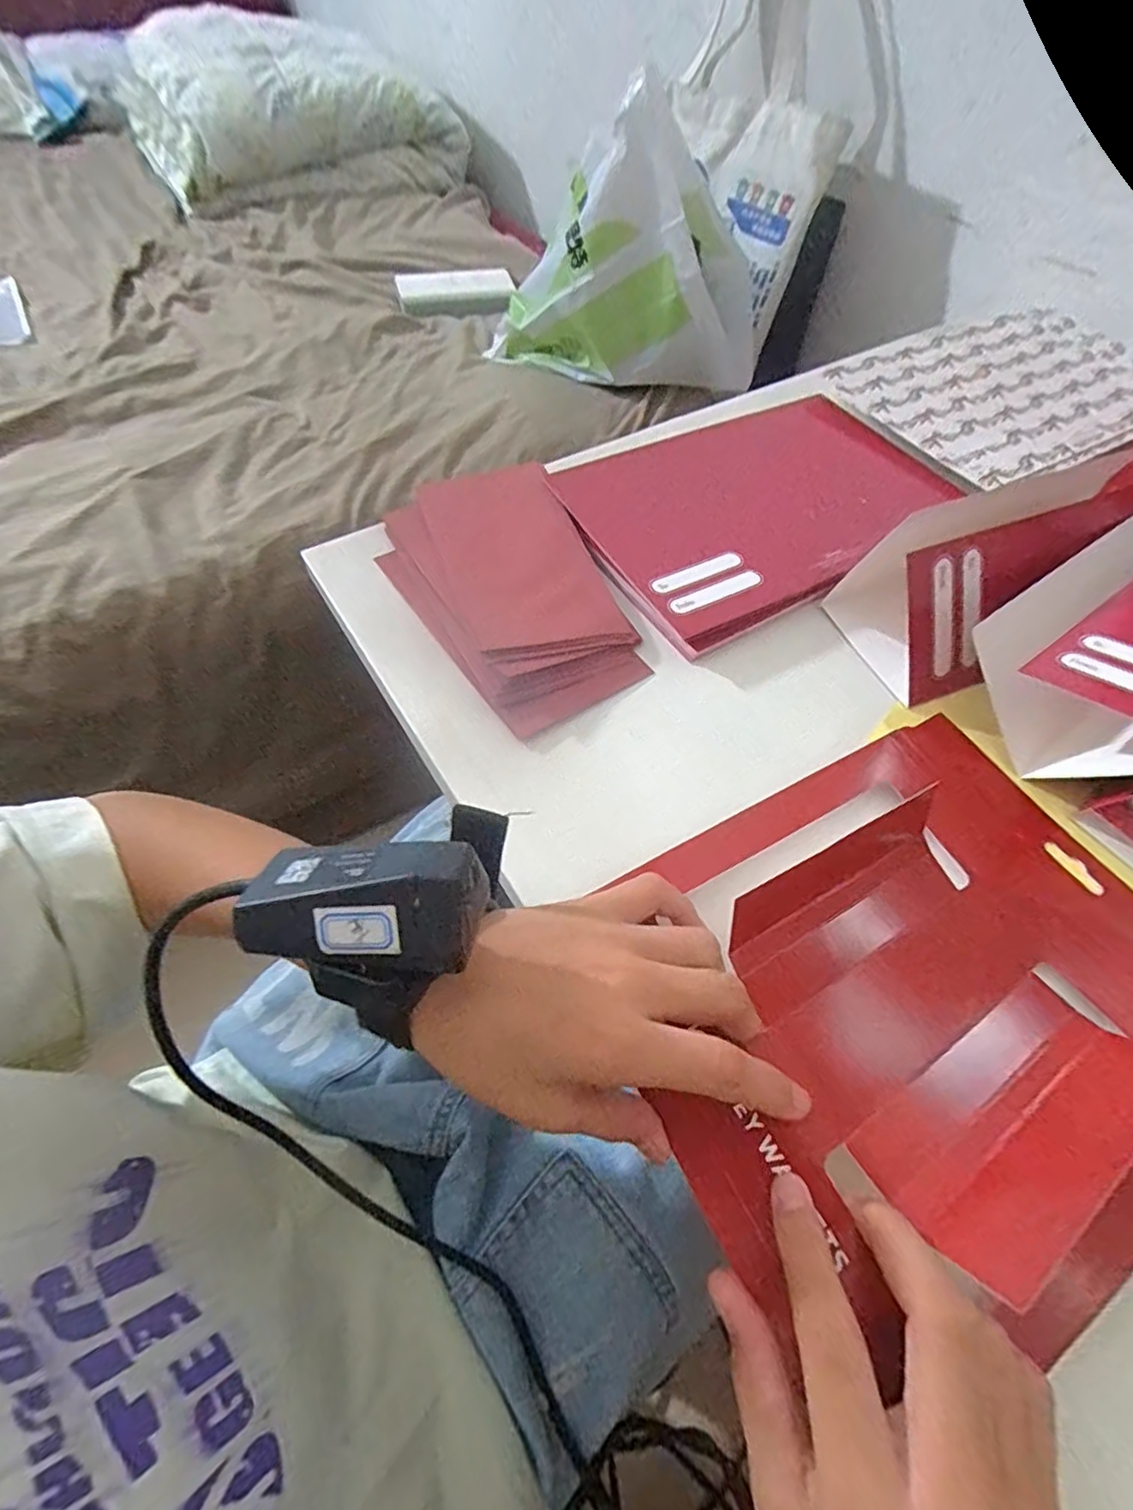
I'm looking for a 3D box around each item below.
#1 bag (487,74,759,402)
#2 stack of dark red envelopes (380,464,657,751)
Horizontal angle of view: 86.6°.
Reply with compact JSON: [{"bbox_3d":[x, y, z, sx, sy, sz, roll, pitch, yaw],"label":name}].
[{"bbox_3d":[0.070,-0.539,0.671,0.321,0.236,0.105,8,56,2],"label":"bag"},{"bbox_3d":[-0.039,-0.106,0.374,0.119,0.019,0.205,-18,59,-15],"label":"stack of dark red envelopes"}]

